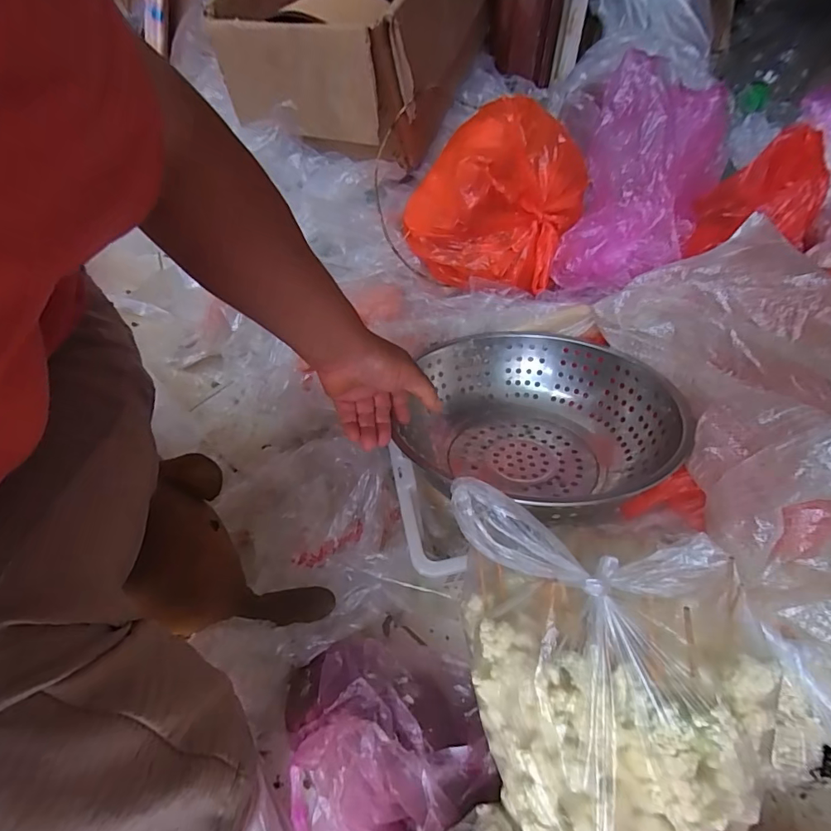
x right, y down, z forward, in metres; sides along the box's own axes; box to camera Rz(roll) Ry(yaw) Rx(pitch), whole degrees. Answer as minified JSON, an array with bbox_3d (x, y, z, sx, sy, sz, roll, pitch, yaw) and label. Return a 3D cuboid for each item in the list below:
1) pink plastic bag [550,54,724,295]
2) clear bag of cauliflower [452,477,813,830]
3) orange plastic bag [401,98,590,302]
[{"bbox_3d":[0.313,-0.311,0.654,0.172,0.133,0.313,22,87,17],"label":"pink plastic bag"},{"bbox_3d":[0.144,0.202,0.337,0.262,0.165,0.189,11,52,9],"label":"clear bag of cauliflower"},{"bbox_3d":[0.115,-0.316,0.669,0.215,0.178,0.199,25,56,19],"label":"orange plastic bag"}]

